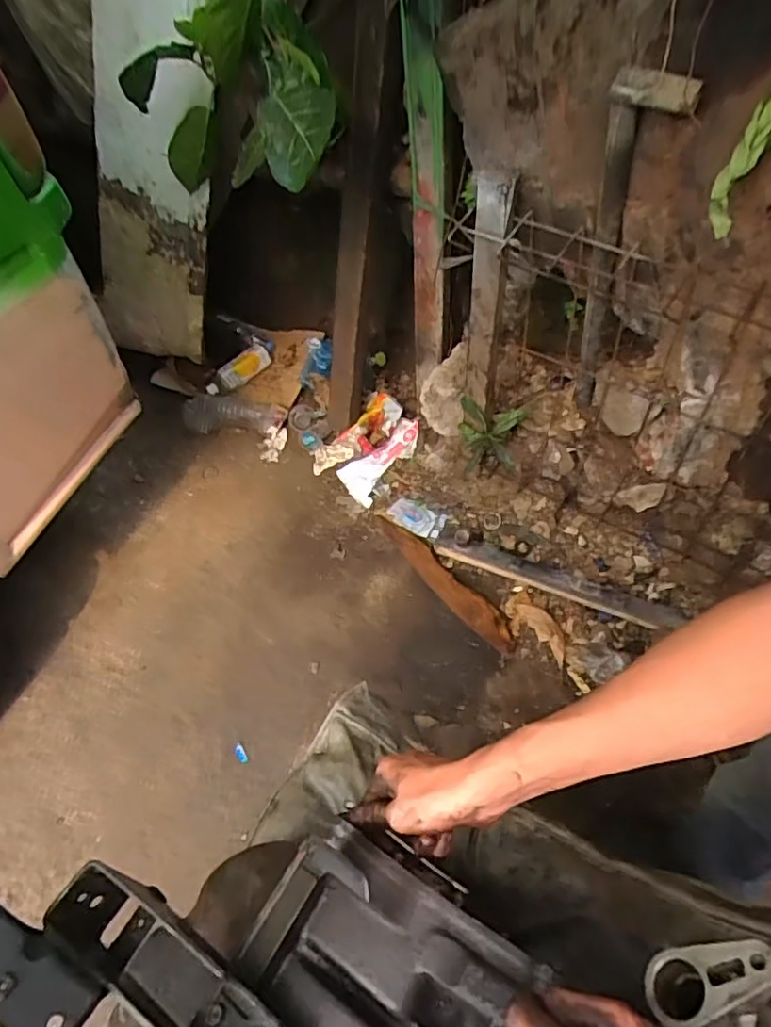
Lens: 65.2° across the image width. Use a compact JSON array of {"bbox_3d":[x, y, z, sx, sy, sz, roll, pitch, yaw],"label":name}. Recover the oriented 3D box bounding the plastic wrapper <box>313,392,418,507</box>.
[{"bbox_3d":[-0.039,-0.181,1.596,0.223,0.073,0.279,36,65,24],"label":"plastic wrapper"}]

